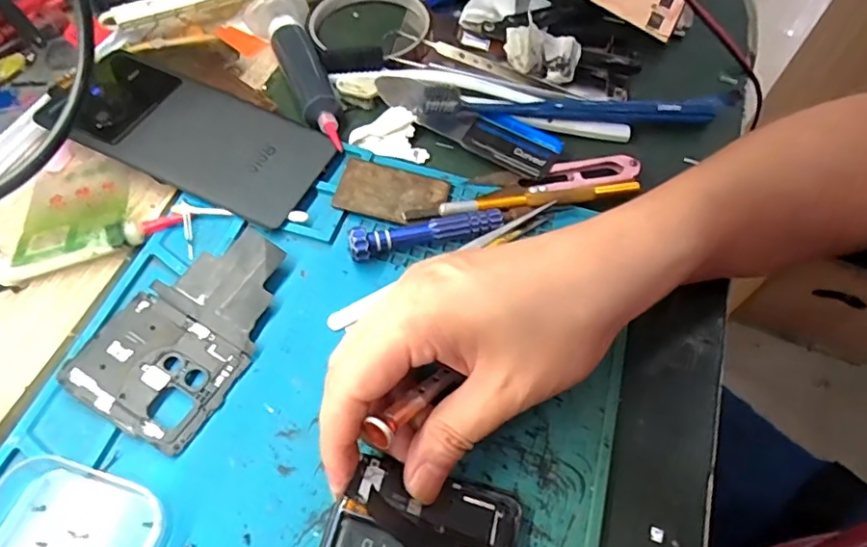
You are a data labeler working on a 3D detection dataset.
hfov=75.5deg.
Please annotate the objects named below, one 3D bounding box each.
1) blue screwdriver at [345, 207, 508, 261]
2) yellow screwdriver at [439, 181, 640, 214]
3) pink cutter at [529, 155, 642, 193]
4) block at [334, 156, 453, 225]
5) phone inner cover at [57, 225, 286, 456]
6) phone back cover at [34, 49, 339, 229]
[{"bbox_3d":[-0.004,-0.023,0.296,0.083,0.015,0.018,-14,61,-11],"label":"blue screwdriver"},{"bbox_3d":[0.060,-0.043,0.314,0.113,0.006,0.010,-8,60,-8],"label":"yellow screwdriver"},{"bbox_3d":[0.087,-0.058,0.325,0.065,0.007,0.021,-8,60,-8],"label":"pink cutter"},{"bbox_3d":[-0.023,-0.046,0.314,0.058,0.005,0.037,15,60,6],"label":"block"},{"bbox_3d":[-0.113,0.023,0.265,0.064,0.008,0.104,26,61,12],"label":"phone inner cover"},{"bbox_3d":[-0.140,-0.083,0.323,0.158,0.012,0.072,23,61,10],"label":"phone back cover"}]

